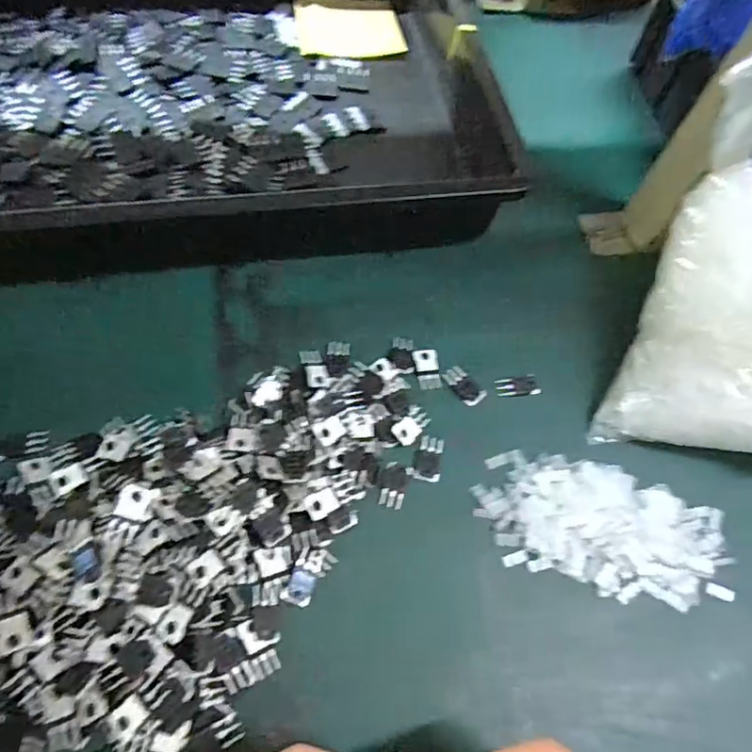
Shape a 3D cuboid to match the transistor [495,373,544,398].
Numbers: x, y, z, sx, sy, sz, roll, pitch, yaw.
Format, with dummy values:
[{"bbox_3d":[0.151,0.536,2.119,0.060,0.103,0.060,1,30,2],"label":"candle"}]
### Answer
[{"bbox_3d":[0.105,0.007,0.404,0.032,0.006,0.014,0,63,-7],"label":"transistor"}]

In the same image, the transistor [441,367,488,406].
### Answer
[{"bbox_3d":[0.063,0.007,0.402,0.017,0.004,0.032,-39,73,-23],"label":"transistor"}]

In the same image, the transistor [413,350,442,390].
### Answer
[{"bbox_3d":[0.037,-0.005,0.403,0.019,0.004,0.031,-3,63,-8],"label":"transistor"}]

